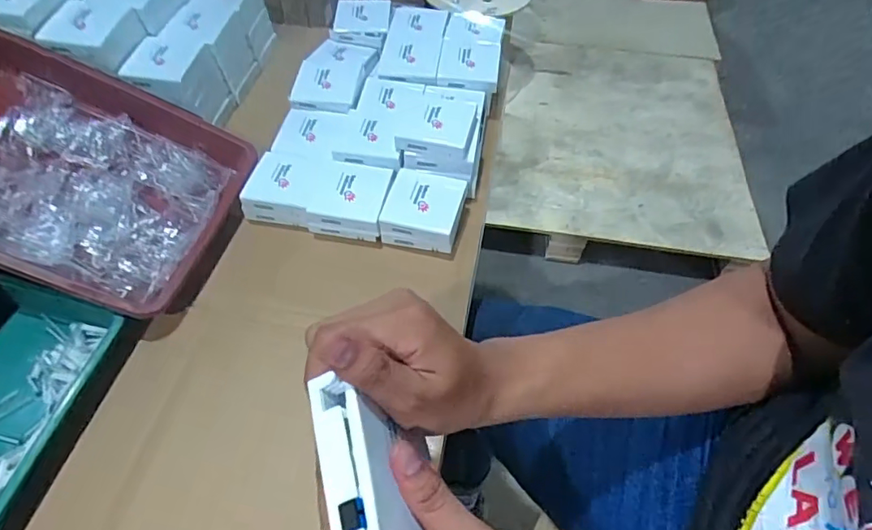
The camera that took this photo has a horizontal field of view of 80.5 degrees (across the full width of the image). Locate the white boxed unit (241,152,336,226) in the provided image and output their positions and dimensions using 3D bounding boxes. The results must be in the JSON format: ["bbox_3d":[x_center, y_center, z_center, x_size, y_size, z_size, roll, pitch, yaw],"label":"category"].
[{"bbox_3d":[-0.183,-0.093,0.636,0.088,0.046,0.081,12,53,8],"label":"white boxed unit"}]

